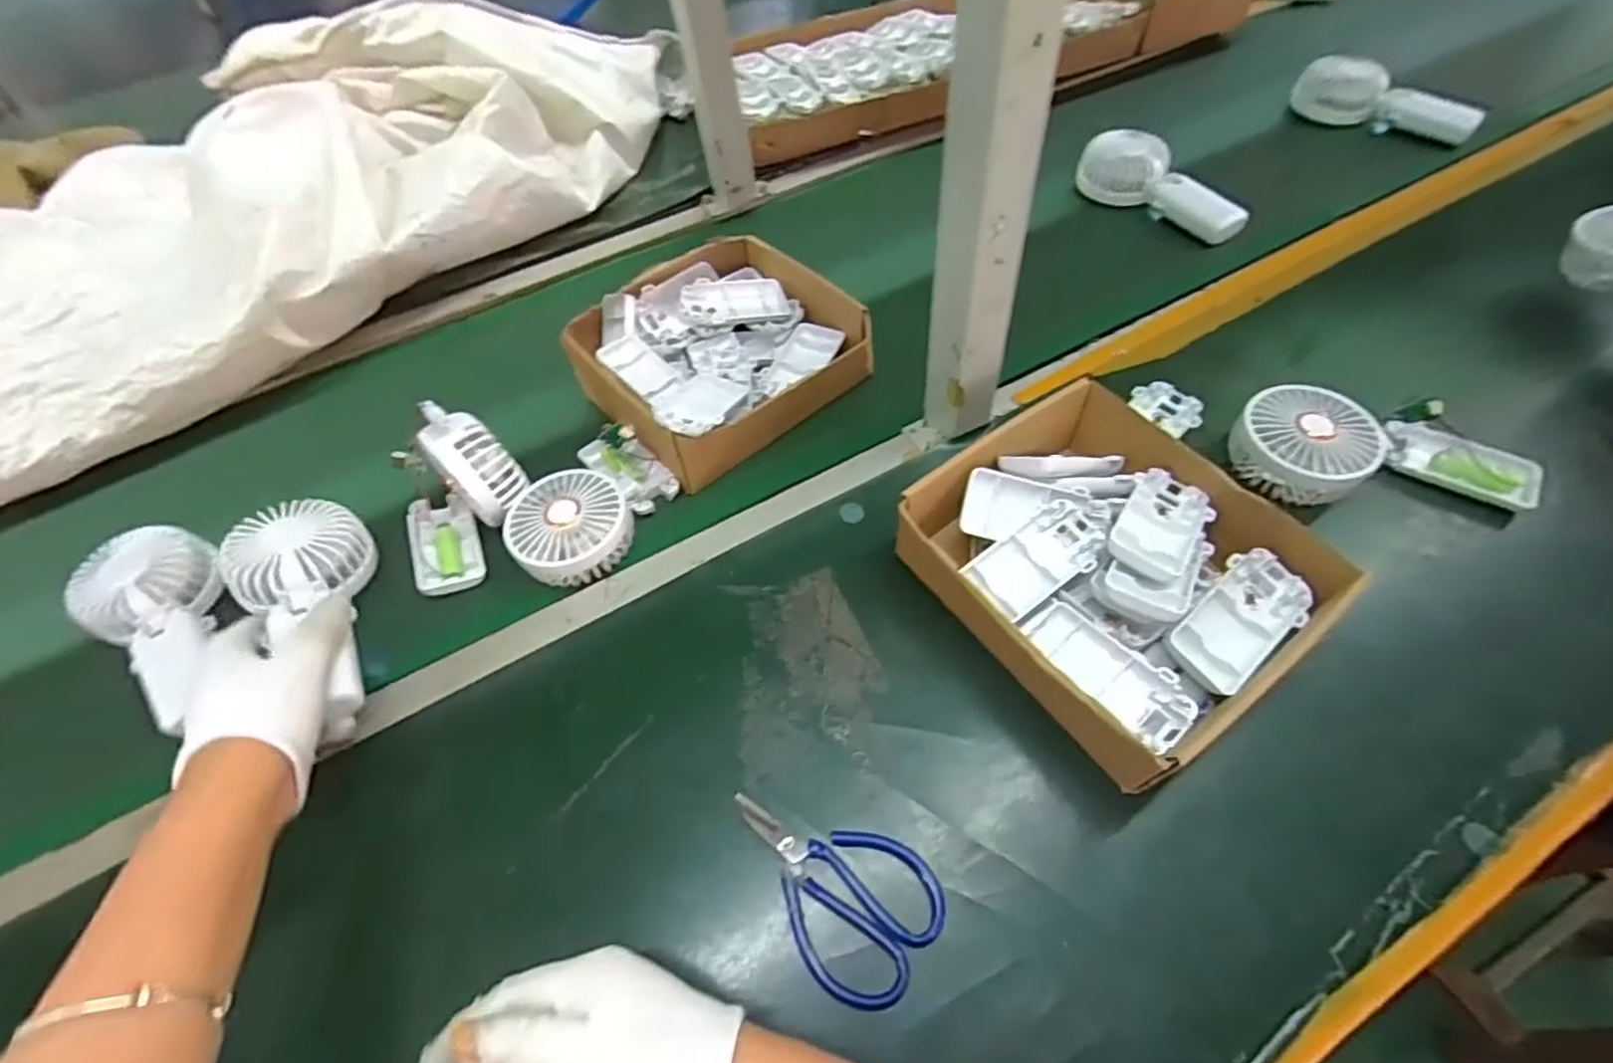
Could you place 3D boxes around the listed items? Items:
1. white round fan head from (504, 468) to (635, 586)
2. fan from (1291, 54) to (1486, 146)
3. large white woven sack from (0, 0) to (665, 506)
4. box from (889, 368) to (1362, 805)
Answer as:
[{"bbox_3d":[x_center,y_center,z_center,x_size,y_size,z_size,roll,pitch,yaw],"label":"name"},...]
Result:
[{"bbox_3d":[-0.178,-0.003,0.520,0.085,0.046,0.087,-3,53,4],"label":"white round fan head"},{"bbox_3d":[0.643,-0.479,0.761,0.066,0.043,0.188,-35,58,-19],"label":"fan"},{"bbox_3d":[-0.519,-0.374,0.713,0.823,0.155,0.317,-38,59,-21],"label":"large white woven sack"},{"bbox_3d":[0.194,0.024,0.440,0.205,0.072,0.212,-35,58,-19],"label":"box"}]

